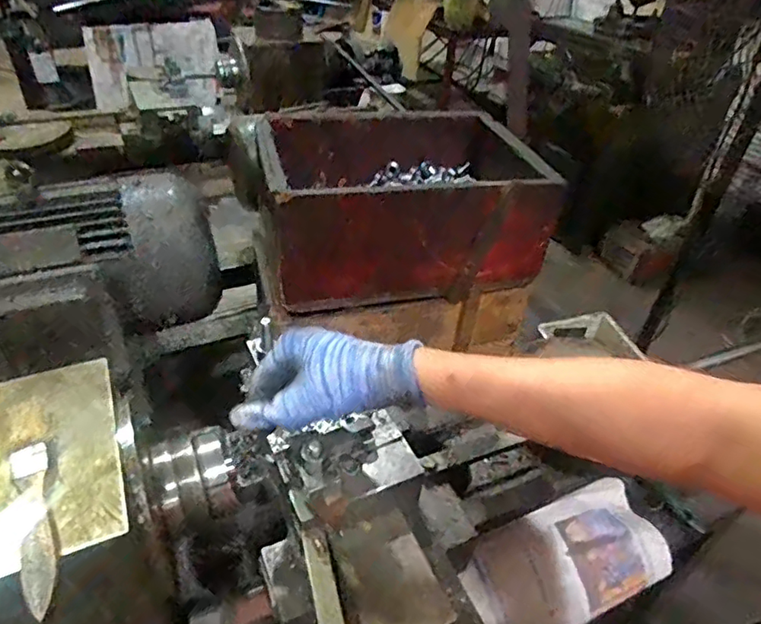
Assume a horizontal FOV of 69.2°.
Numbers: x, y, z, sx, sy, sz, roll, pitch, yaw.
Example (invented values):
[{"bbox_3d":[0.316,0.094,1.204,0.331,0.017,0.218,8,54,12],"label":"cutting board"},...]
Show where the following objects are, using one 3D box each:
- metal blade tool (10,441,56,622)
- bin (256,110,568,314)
[{"bbox_3d":[-0.193,0.117,0.310,0.020,0.008,0.108,-18,43,-26],"label":"metal blade tool"},{"bbox_3d":[0.022,-0.155,0.751,0.350,0.150,0.258,-8,39,-15],"label":"bin"}]

